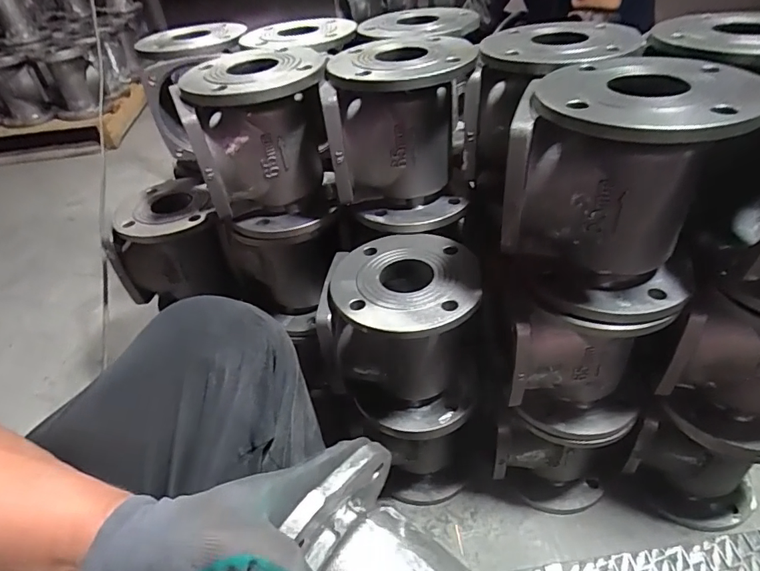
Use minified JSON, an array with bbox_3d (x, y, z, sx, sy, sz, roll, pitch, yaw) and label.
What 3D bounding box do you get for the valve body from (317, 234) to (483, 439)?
[{"bbox_3d":[0.032,0.063,0.606,0.184,0.199,0.172,4,41,13],"label":"valve body"}]

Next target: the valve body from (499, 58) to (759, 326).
[{"bbox_3d":[0.225,-0.098,0.464,0.176,0.191,0.183,10,43,19],"label":"valve body"}]

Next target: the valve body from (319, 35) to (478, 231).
[{"bbox_3d":[0.028,-0.191,0.591,0.168,0.191,0.145,-2,40,6],"label":"valve body"}]

